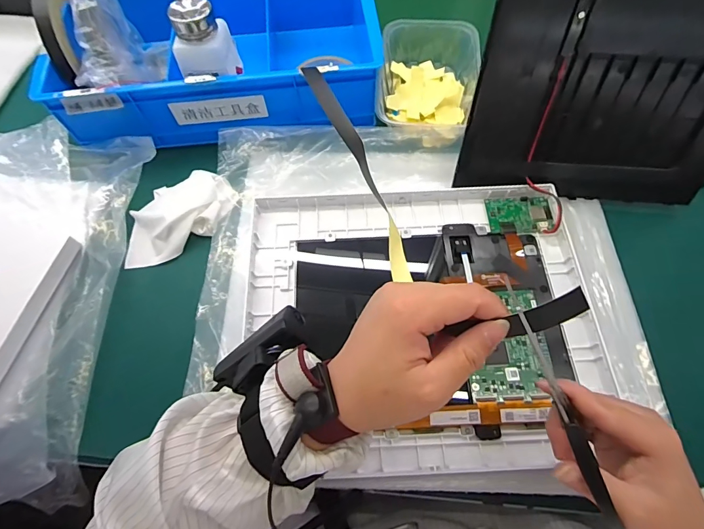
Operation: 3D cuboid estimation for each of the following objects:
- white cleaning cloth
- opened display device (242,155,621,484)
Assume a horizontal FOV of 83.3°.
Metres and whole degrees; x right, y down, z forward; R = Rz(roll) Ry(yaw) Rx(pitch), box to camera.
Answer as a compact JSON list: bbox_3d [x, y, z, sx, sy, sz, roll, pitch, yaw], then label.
[{"bbox_3d":[-0.185,-0.050,0.419,0.129,0.031,0.075,-27,67,-12],"label":"white cleaning cloth"},{"bbox_3d":[0.057,0.046,0.356,0.330,0.037,0.259,-2,72,1],"label":"opened display device"}]

